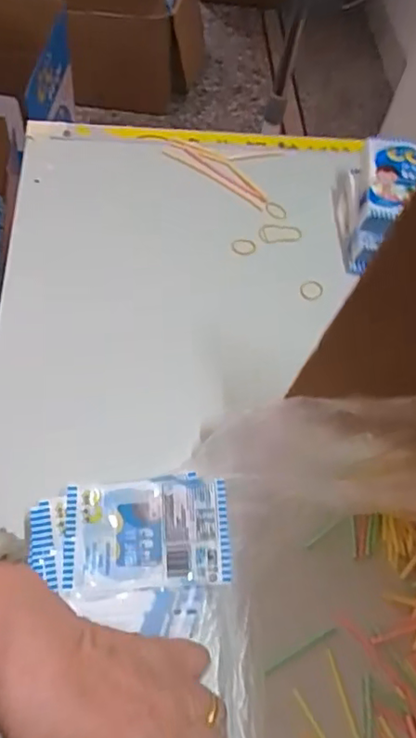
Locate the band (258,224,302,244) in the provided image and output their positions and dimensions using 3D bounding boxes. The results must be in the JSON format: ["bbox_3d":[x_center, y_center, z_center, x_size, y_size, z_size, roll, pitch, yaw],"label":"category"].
[{"bbox_3d":[0.069,-0.129,0.559,0.041,0.004,0.025,10,62,14],"label":"band"}]

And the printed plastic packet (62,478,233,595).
[{"bbox_3d":[-0.039,0.105,0.371,0.103,0.013,0.064,-3,58,-6],"label":"printed plastic packet"}]

